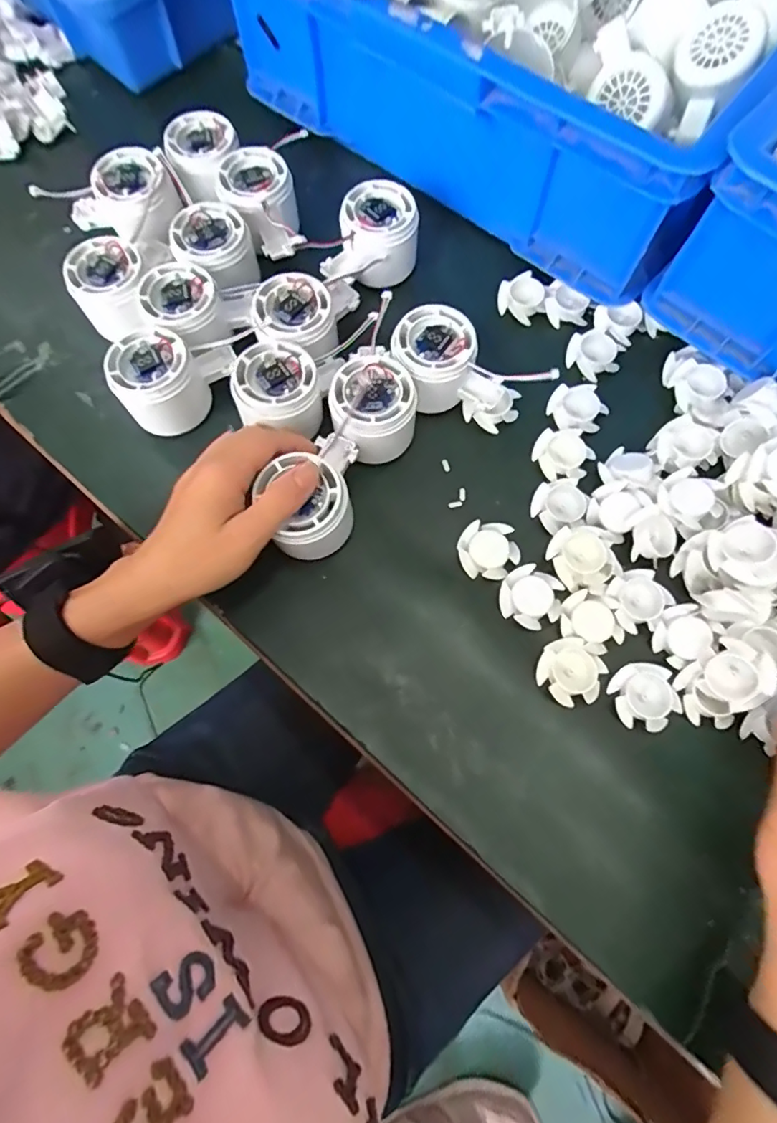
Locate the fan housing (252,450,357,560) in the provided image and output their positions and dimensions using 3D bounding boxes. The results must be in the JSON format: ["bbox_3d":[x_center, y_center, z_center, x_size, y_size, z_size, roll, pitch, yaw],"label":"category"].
[{"bbox_3d":[-0.053,-0.034,0.343,0.054,0.050,0.053,0,73,1],"label":"fan housing"}]

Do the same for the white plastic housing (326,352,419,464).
[{"bbox_3d":[-0.011,-0.104,0.371,0.059,0.057,0.055,0,73,1],"label":"white plastic housing"}]

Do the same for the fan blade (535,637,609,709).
[{"bbox_3d":[0.115,0.069,0.336,0.038,0.011,0.039,0,73,1],"label":"fan blade"}]

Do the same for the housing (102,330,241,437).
[{"bbox_3d":[-0.150,-0.129,0.379,0.083,0.046,0.062,-20,74,-5],"label":"housing"}]

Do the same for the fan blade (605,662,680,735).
[{"bbox_3d":[0.159,0.084,0.331,0.037,0.012,0.040,0,73,1],"label":"fan blade"}]

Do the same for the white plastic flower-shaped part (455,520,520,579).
[{"bbox_3d":[0.068,-0.007,0.364,0.040,0.009,0.038,0,73,1],"label":"white plastic flower-shaped part"}]

